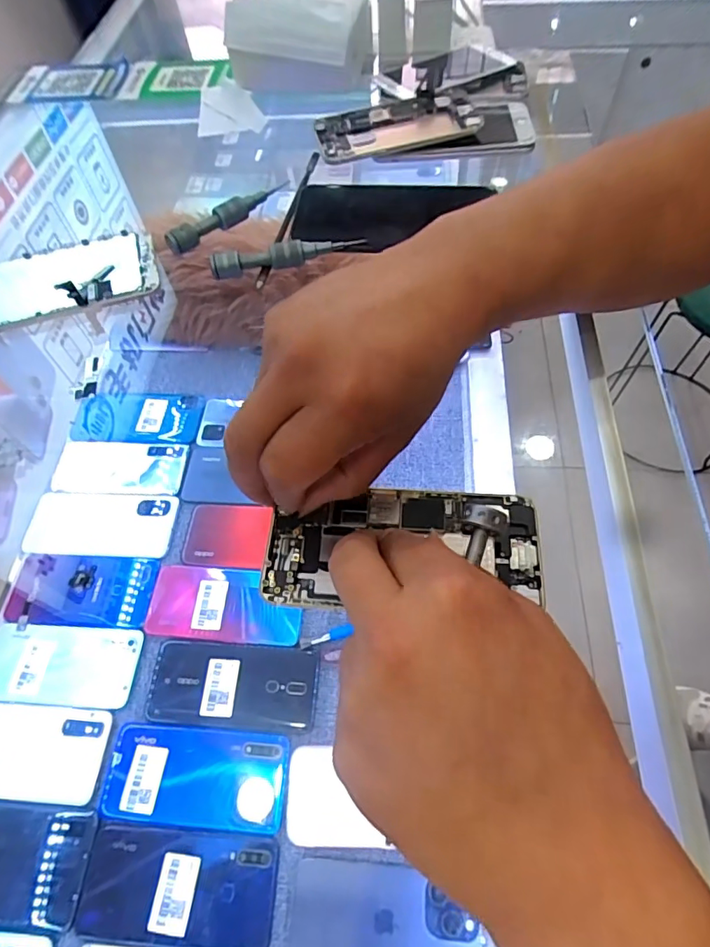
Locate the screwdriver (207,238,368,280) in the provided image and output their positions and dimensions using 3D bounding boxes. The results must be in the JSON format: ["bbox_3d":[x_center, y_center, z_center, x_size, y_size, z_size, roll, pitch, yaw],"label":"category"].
[{"bbox_3d":[-0.049,-0.158,0.368,0.108,0.016,0.013,-10,60,-2],"label":"screwdriver"}]

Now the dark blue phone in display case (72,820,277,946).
[{"bbox_3d":[-0.146,0.336,0.418,0.157,0.004,0.074,2,60,5],"label":"dark blue phone in display case"}]

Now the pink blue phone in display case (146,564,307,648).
[{"bbox_3d":[-0.136,0.135,0.535,0.160,0.006,0.075,3,60,5],"label":"pink blue phone in display case"}]

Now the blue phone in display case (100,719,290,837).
[{"bbox_3d":[-0.143,0.270,0.456,0.161,0.004,0.076,2,60,5],"label":"blue phone in display case"}]

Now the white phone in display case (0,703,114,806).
[{"bbox_3d":[-0.315,0.259,0.479,0.162,0.005,0.076,2,60,5],"label":"white phone in display case"}]

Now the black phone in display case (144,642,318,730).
[{"bbox_3d":[-0.119,0.202,0.493,0.161,0.007,0.073,2,60,5],"label":"black phone in display case"}]

